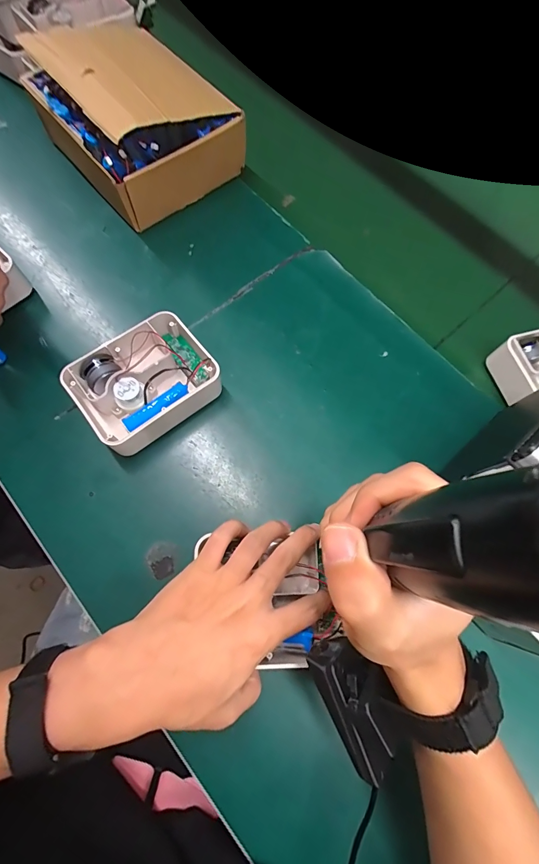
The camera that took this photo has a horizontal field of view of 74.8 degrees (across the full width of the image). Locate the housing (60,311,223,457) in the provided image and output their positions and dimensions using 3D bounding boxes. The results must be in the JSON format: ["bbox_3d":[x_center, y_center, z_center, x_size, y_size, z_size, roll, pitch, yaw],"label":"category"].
[{"bbox_3d":[-0.123,-0.049,0.357,0.125,0.047,0.098,-36,76,-13],"label":"housing"}]

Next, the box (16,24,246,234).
[{"bbox_3d":[-0.164,-0.387,0.442,0.174,0.115,0.204,-39,77,-14],"label":"box"}]

